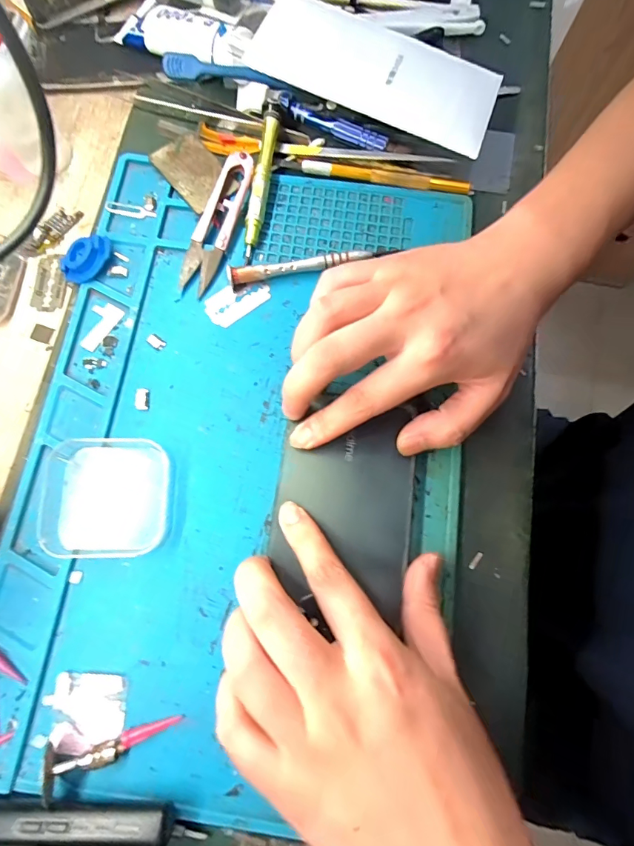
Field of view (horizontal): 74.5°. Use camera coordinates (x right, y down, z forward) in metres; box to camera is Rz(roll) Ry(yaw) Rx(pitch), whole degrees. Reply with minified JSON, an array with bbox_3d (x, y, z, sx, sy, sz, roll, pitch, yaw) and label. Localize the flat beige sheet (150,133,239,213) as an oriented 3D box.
[{"bbox_3d":[-0.084,-0.173,0.286,0.035,0.004,0.057,-39,82,-7],"label":"flat beige sheet"}]

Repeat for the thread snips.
[{"bbox_3d":[-0.066,-0.132,0.274,0.024,0.015,0.098,18,77,4],"label":"thread snips"}]

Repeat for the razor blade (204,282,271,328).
[{"bbox_3d":[-0.052,-0.079,0.269,0.041,0.004,0.023,-34,78,-8],"label":"razor blade"}]

